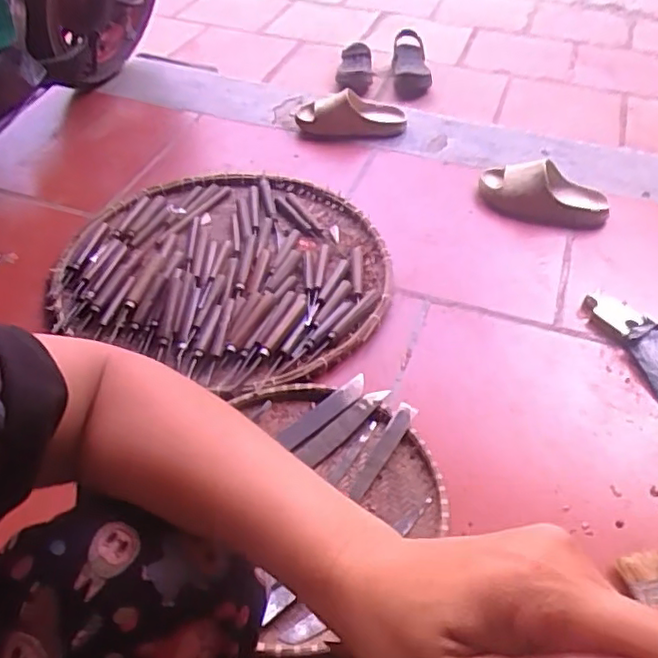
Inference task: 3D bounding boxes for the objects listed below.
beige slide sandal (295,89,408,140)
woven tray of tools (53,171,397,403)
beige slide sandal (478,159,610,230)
[{"bbox_3d":[0.046,-0.442,1.329,0.231,0.090,0.083,0,47,-1],"label":"beige slide sandal"},{"bbox_3d":[-0.152,-0.108,1.016,0.499,0.040,0.472,15,48,13],"label":"woven tray of tools"},{"bbox_3d":[0.395,-0.250,1.158,0.240,0.075,0.099,24,51,20],"label":"beige slide sandal"}]

